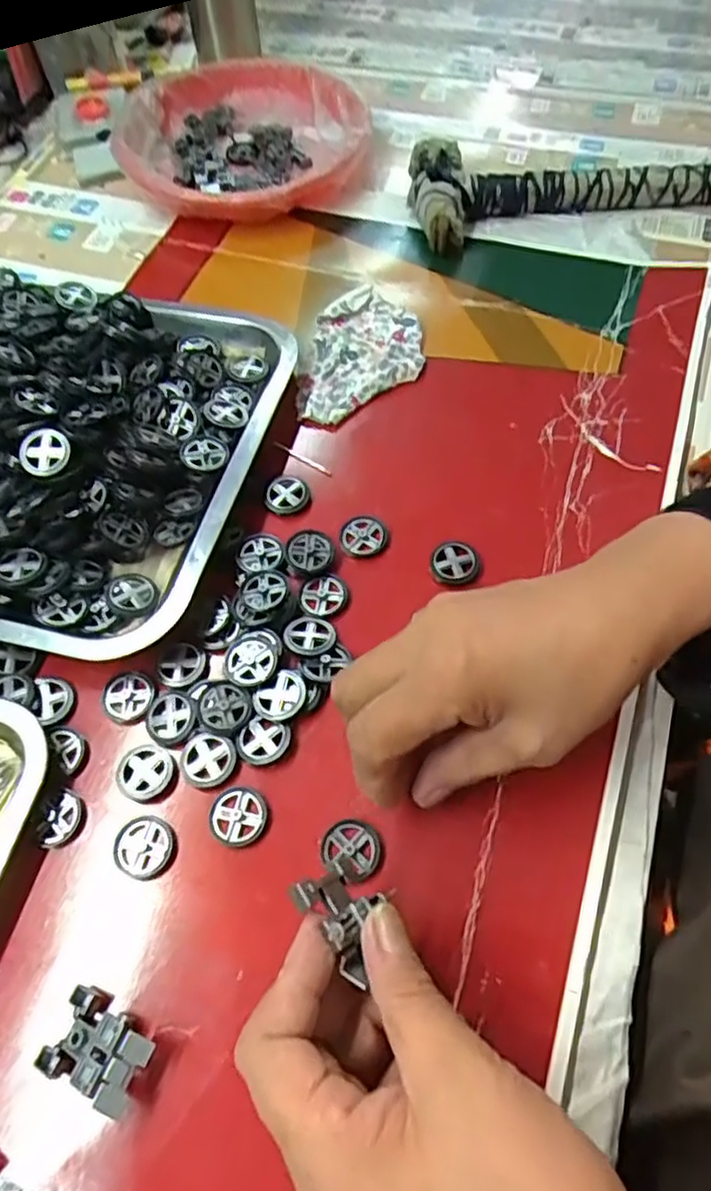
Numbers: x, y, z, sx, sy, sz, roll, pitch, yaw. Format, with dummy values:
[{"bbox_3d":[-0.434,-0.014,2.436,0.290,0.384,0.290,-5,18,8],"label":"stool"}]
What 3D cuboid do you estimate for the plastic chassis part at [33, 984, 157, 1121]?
[{"bbox_3d":[-0.103,0.182,0.277,0.043,0.019,0.031,21,63,14],"label":"plastic chassis part"}]

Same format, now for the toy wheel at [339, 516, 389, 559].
[{"bbox_3d":[0.005,-0.034,0.398,0.027,0.004,0.025,6,60,7],"label":"toy wheel"}]

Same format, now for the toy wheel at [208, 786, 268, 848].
[{"bbox_3d":[-0.055,0.104,0.327,0.027,0.004,0.027,-1,60,2],"label":"toy wheel"}]

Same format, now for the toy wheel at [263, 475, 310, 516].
[{"bbox_3d":[-0.041,-0.062,0.416,0.026,0.006,0.027,-1,60,2],"label":"toy wheel"}]

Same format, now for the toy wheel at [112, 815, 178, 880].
[{"bbox_3d":[-0.098,0.117,0.322,0.028,0.004,0.027,-1,60,2],"label":"toy wheel"}]

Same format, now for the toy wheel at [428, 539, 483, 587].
[{"bbox_3d":[0.056,-0.017,0.385,0.028,0.005,0.026,-1,60,2],"label":"toy wheel"}]

